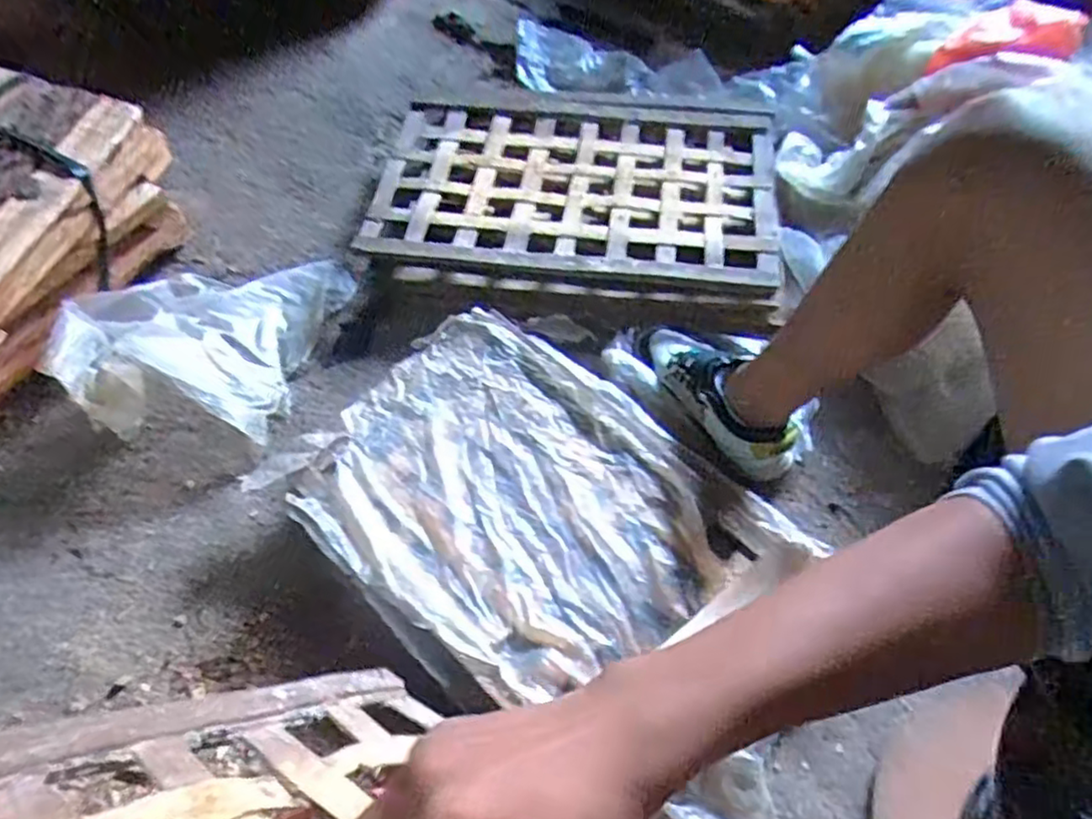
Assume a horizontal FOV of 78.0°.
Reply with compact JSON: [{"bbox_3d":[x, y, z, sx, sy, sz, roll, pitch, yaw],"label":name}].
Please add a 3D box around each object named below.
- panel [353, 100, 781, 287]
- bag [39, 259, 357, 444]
[{"bbox_3d":[0.044,-0.342,1.012,0.582,0.051,0.380,8,60,4],"label":"panel"},{"bbox_3d":[-0.447,-0.113,0.888,0.312,0.112,0.293,4,60,2],"label":"bag"}]

